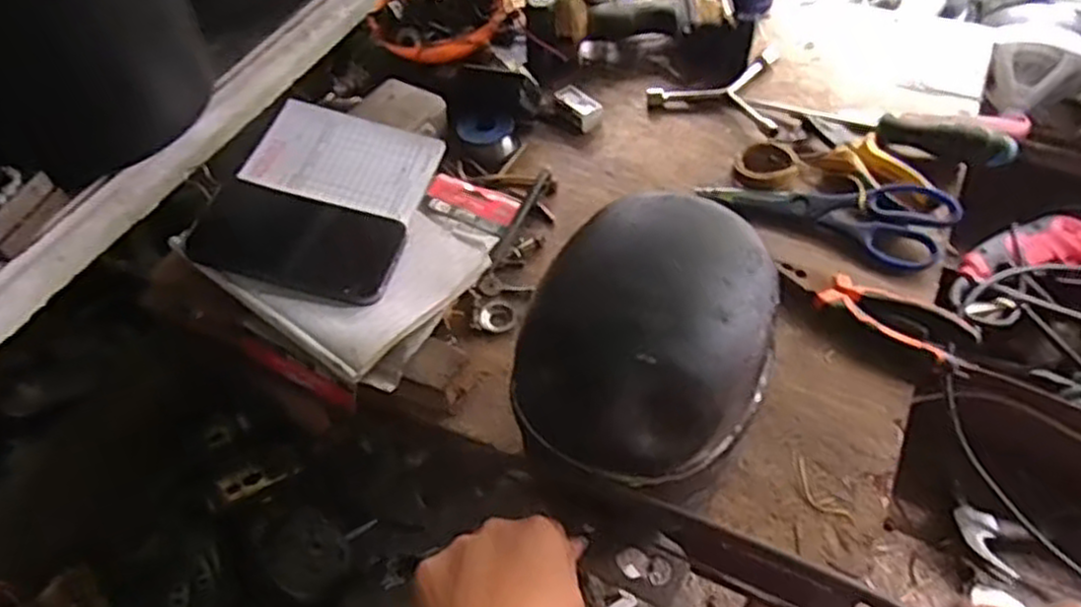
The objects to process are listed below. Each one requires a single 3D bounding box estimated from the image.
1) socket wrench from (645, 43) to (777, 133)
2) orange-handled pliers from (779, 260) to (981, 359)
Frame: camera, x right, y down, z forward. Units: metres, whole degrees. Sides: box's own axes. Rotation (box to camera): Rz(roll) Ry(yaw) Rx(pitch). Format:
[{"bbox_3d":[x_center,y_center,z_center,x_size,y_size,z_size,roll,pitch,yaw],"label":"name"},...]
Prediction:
[{"bbox_3d":[0.194,-0.224,0.771,0.130,0.019,0.120,24,59,22],"label":"socket wrench"},{"bbox_3d":[0.259,0.001,0.590,0.149,0.015,0.048,28,60,24],"label":"orange-handled pliers"}]

